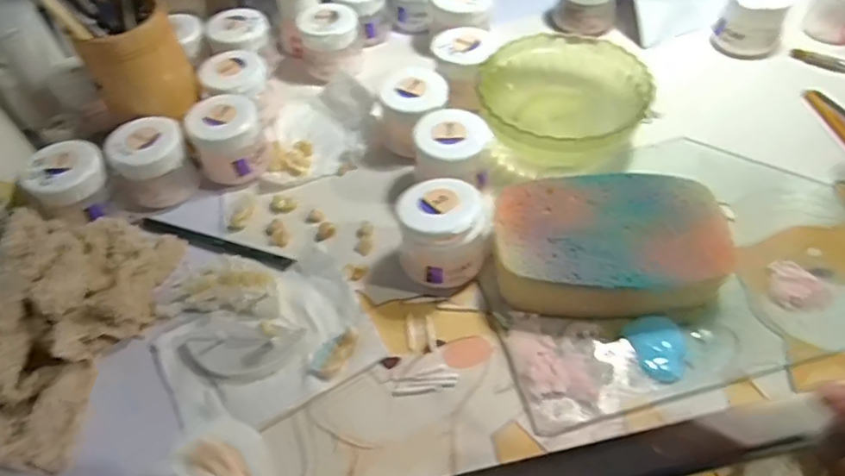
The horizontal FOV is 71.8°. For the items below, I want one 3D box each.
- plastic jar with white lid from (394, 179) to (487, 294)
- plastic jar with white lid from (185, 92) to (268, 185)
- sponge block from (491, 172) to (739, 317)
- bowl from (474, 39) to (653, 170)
[{"bbox_3d":[0.013,-0.004,0.364,0.052,0.055,0.053,-2,52,3],"label":"plastic jar with white lid"},{"bbox_3d":[-0.142,-0.073,0.432,0.051,0.046,0.046,-21,54,-12],"label":"plastic jar with white lid"},{"bbox_3d":[0.114,0.007,0.361,0.136,0.037,0.098,-3,52,2],"label":"sponge block"},{"bbox_3d":[0.103,-0.099,0.438,0.117,0.047,0.124,0,54,1],"label":"bowl"}]

